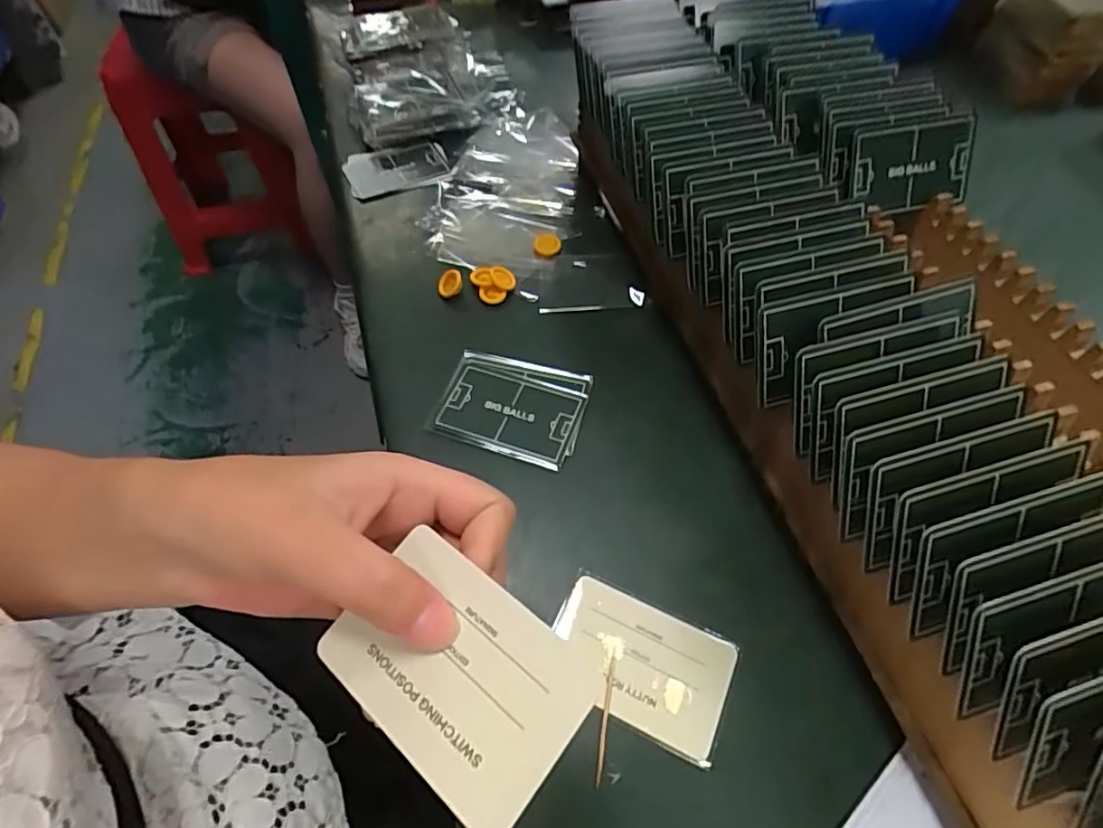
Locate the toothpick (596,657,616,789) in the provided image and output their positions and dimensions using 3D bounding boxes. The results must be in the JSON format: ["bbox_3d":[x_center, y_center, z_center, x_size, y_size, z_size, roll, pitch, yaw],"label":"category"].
[{"bbox_3d":[0.025,0.140,0.263,0.004,0.004,0.053,8,56,7],"label":"toothpick"}]

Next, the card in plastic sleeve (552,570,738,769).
[{"bbox_3d":[0.043,0.119,0.277,0.085,0.004,0.058,22,59,13],"label":"card in plastic sleeve"}]

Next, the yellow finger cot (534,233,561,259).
[{"bbox_3d":[-0.003,-0.131,0.443,0.020,0.006,0.026,-1,55,1],"label":"yellow finger cot"}]

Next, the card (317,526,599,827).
[{"bbox_3d":[-0.031,0.078,0.178,0.082,0.004,0.053,30,71,29],"label":"card"}]

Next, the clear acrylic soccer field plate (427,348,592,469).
[{"bbox_3d":[-0.024,-0.006,0.359,0.087,0.007,0.071,13,57,10],"label":"clear acrylic soccer field plate"}]

